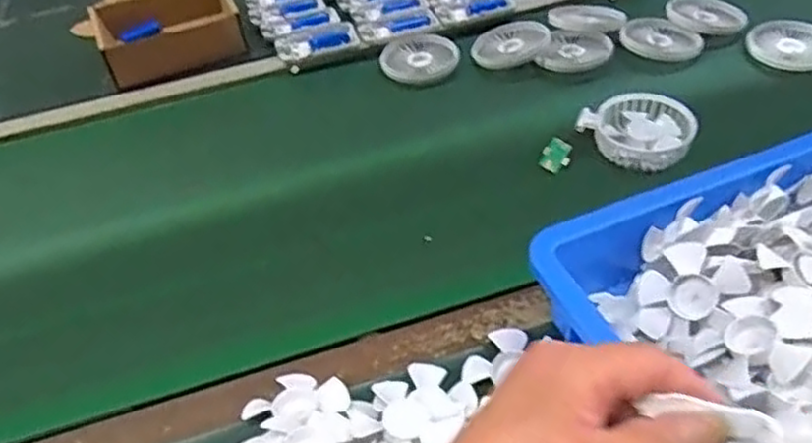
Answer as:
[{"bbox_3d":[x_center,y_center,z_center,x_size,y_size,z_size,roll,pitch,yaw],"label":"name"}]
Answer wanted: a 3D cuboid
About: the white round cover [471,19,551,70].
[{"bbox_3d":[0.124,-0.211,0.828,0.088,0.016,0.078,-4,50,20],"label":"white round cover"}]

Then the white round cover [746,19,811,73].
[{"bbox_3d":[0.429,-0.194,0.791,0.089,0.025,0.075,18,49,23],"label":"white round cover"}]

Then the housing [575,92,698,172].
[{"bbox_3d":[0.223,-0.090,0.692,0.104,0.027,0.088,13,48,20],"label":"housing"}]

